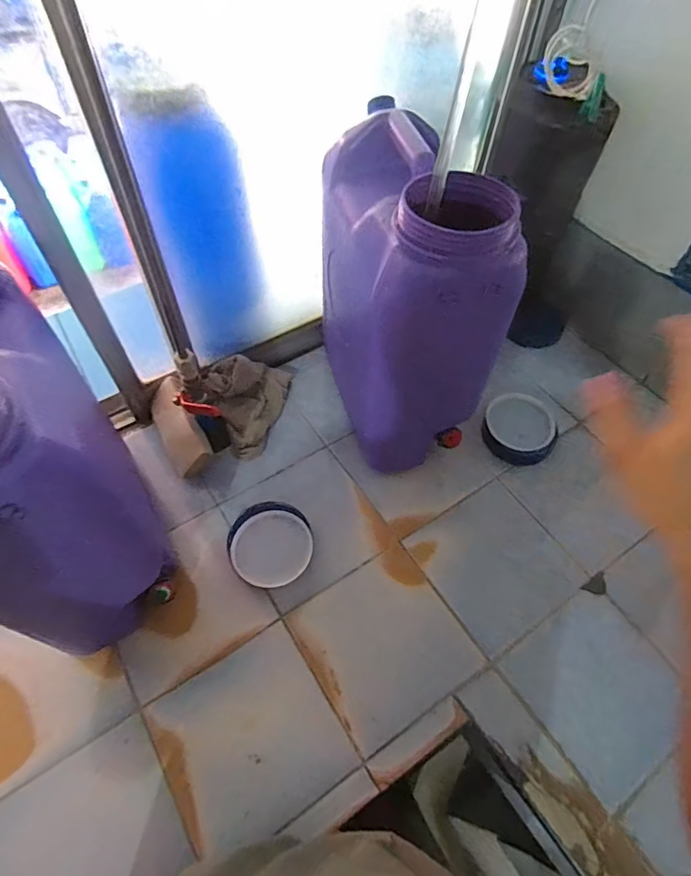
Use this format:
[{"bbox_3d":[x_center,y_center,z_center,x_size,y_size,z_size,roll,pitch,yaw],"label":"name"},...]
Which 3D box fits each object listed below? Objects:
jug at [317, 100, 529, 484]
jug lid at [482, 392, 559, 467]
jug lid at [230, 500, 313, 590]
[{"bbox_3d":[0.068,-0.186,0.689,0.152,0.397,0.287,-18,59,-13],"label":"jug"},{"bbox_3d":[0.290,-0.015,0.828,0.116,0.042,0.109,1,57,-1],"label":"jug lid"},{"bbox_3d":[-0.108,0.154,0.727,0.118,0.035,0.122,1,57,-1],"label":"jug lid"}]

